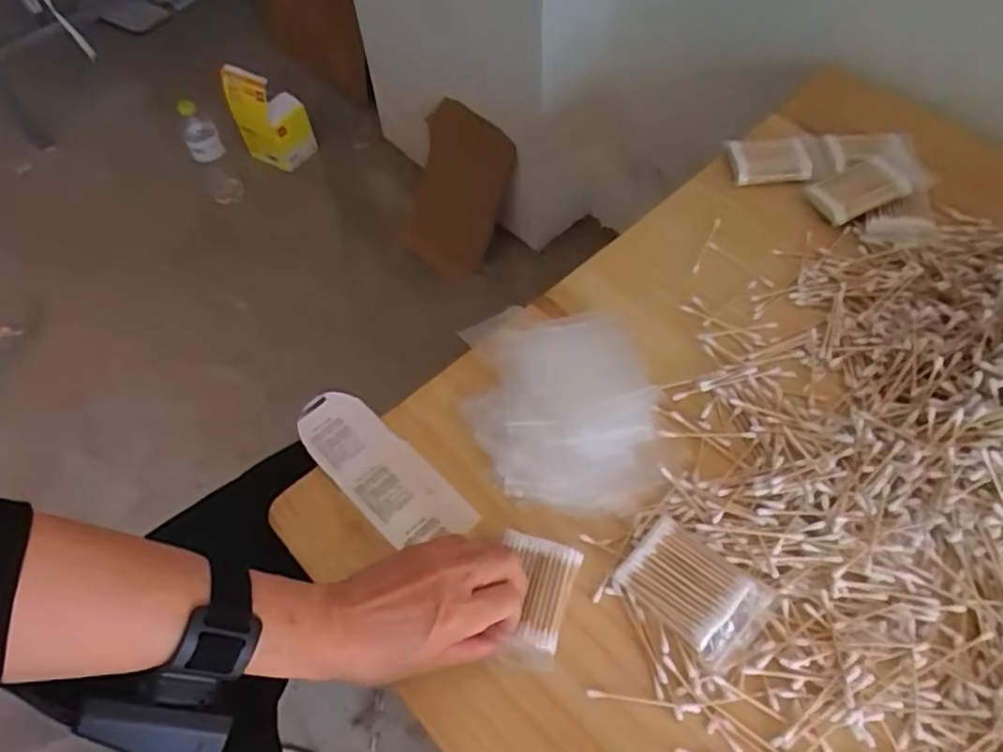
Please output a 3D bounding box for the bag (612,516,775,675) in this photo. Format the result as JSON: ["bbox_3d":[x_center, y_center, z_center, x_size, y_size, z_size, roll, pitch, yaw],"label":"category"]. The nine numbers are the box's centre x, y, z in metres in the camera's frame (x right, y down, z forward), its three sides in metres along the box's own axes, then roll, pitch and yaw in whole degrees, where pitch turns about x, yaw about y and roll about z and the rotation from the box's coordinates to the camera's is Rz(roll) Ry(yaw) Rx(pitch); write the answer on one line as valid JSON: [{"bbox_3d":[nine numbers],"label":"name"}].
[{"bbox_3d":[0.132,0.144,0.449,0.092,0.024,0.065,39,67,24],"label":"bag"}]

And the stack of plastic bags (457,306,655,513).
[{"bbox_3d":[0.045,0.018,0.520,0.150,0.019,0.171,3,57,4],"label":"stack of plastic bags"}]

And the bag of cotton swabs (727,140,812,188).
[{"bbox_3d":[0.265,-0.215,0.657,0.078,0.016,0.049,-3,57,1],"label":"bag of cotton swabs"}]

